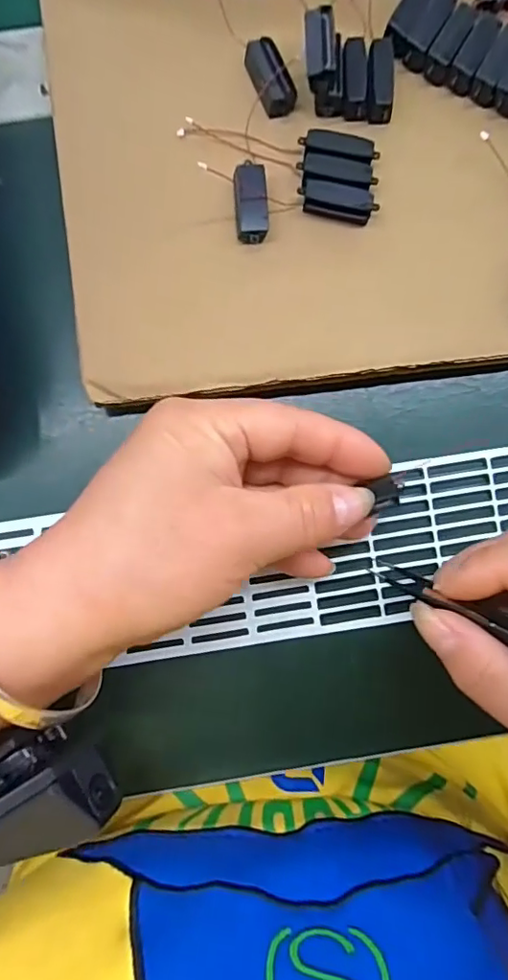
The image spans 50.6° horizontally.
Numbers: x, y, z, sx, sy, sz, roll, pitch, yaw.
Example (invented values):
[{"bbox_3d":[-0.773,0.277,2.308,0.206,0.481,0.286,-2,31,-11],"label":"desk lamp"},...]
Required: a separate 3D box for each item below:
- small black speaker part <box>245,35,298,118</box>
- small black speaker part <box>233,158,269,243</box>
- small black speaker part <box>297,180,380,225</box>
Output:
[{"bbox_3d":[0.006,-0.168,0.217,0.014,0.006,0.030,-27,90,-2],"label":"small black speaker part"},{"bbox_3d":[-0.001,-0.115,0.215,0.013,0.009,0.031,-4,89,-1],"label":"small black speaker part"},{"bbox_3d":[0.033,-0.115,0.215,0.031,0.009,0.010,11,89,-1],"label":"small black speaker part"}]

